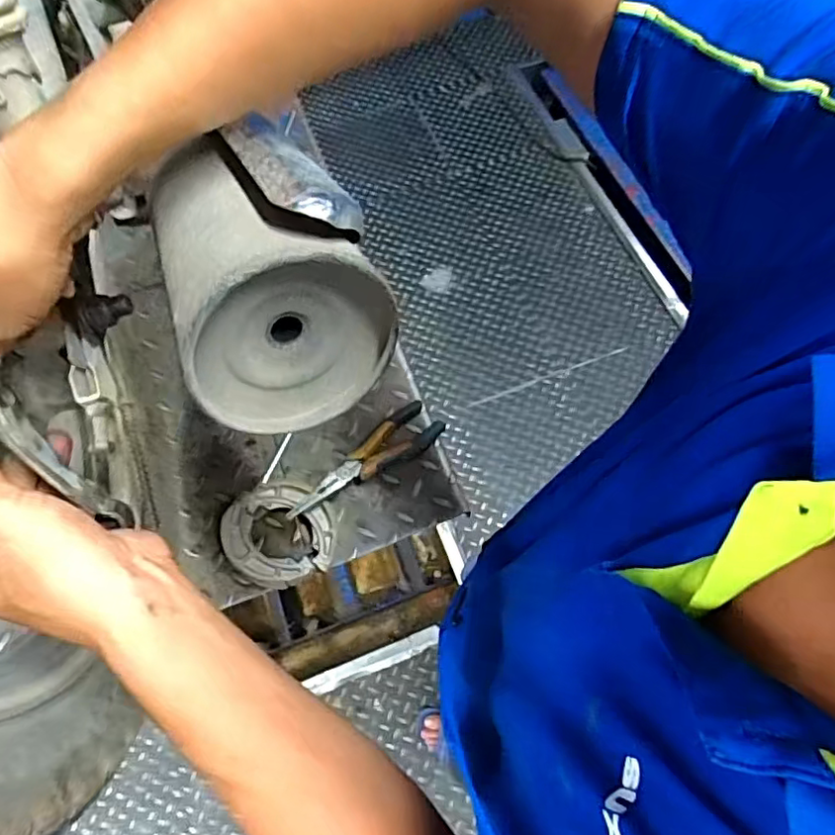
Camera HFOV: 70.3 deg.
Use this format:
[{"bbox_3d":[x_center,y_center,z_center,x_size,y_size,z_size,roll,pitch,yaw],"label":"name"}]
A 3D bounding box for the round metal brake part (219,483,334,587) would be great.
[{"bbox_3d":[-0.153,0.127,0.640,0.117,0.034,0.106,-13,66,-2],"label":"round metal brake part"}]

